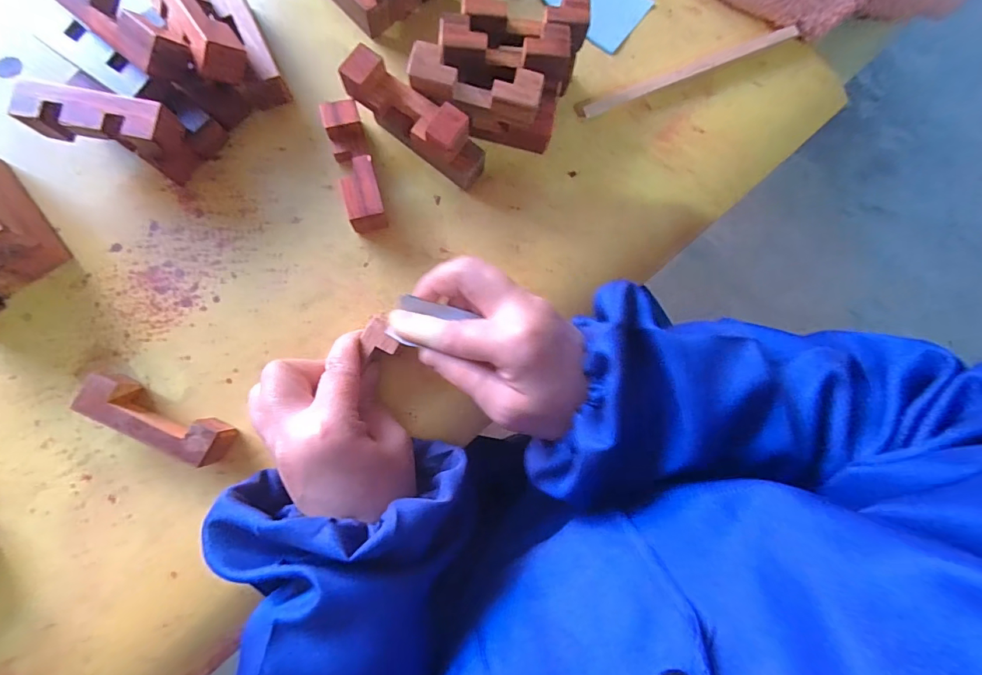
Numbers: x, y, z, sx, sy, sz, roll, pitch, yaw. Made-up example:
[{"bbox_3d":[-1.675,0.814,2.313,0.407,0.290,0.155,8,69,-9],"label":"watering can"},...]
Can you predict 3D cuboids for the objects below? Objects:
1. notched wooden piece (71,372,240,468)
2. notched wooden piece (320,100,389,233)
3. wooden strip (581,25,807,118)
[{"bbox_3d":[-0.186,0.046,0.248,0.078,0.025,0.022,25,82,-3],"label":"notched wooden piece"},{"bbox_3d":[-0.083,-0.104,0.274,0.021,0.024,0.078,-15,85,-8],"label":"notched wooden piece"},{"bbox_3d":[0.140,-0.189,0.311,0.173,0.008,0.013,-23,86,-8],"label":"wooden strip"}]

